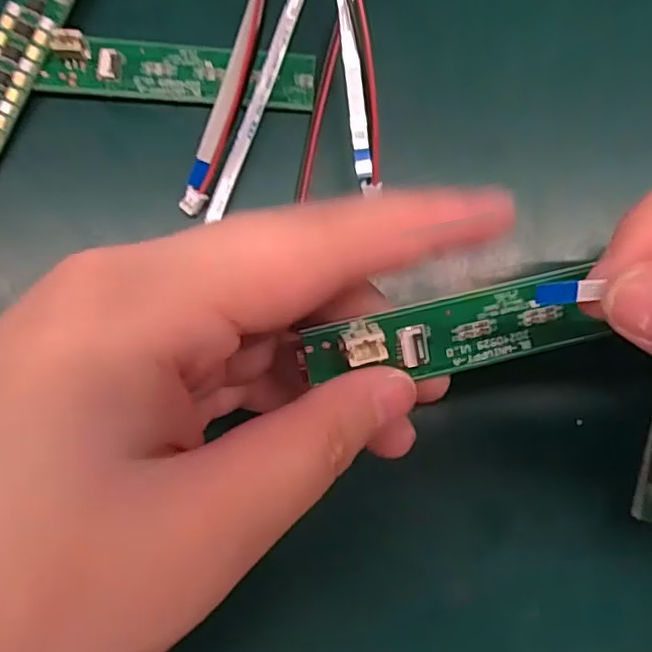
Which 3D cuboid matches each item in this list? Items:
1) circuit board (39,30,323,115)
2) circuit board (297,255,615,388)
[{"bbox_3d":[-0.043,-0.075,0.187,0.079,0.008,0.018,5,88,-4],"label":"circuit board"},{"bbox_3d":[0.029,0.001,0.139,0.065,0.010,0.017,-9,83,-12],"label":"circuit board"}]

